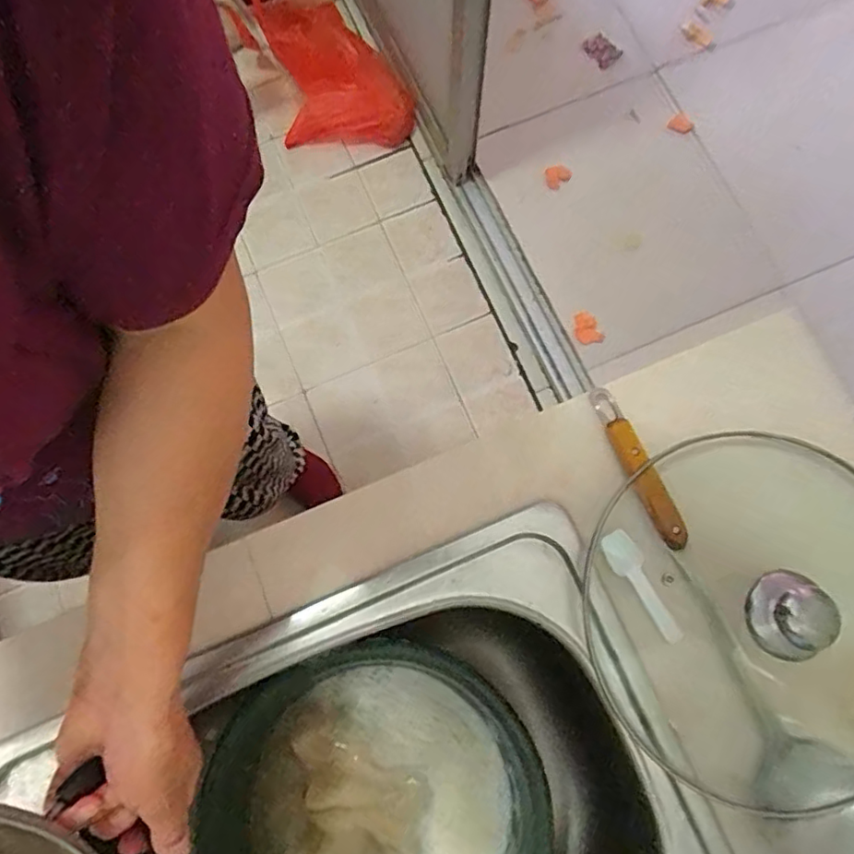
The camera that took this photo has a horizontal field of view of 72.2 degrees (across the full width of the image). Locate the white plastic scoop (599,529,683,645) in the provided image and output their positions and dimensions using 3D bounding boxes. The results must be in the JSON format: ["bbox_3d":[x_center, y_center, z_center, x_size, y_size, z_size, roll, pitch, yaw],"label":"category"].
[{"bbox_3d":[0.164,0.120,0.440,0.024,0.005,0.090,-31,79,-5],"label":"white plastic scoop"}]

